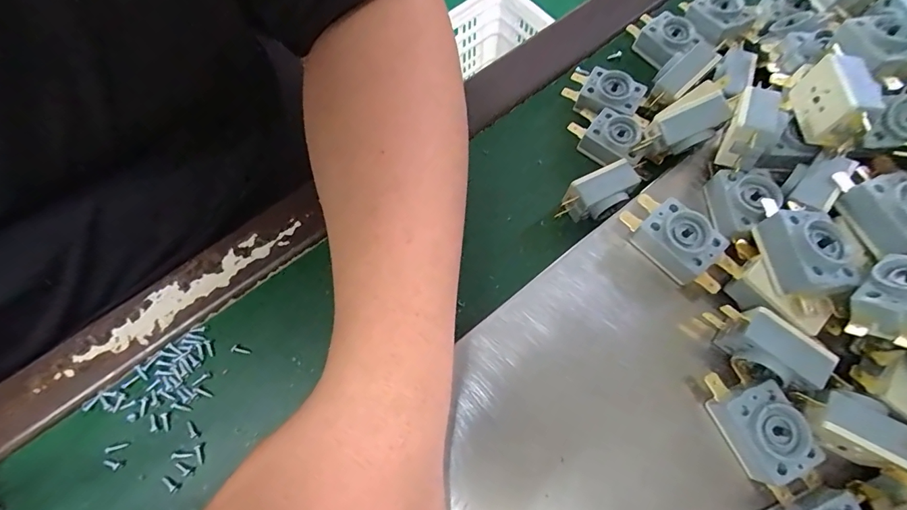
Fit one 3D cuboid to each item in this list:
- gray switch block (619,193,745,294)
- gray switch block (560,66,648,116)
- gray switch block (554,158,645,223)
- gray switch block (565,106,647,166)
[{"bbox_3d":[0.115,-0.008,0.214,0.026,0.015,0.058,-42,74,-13],"label":"gray switch block"},{"bbox_3d":[0.097,-0.105,0.276,0.048,0.020,0.029,29,73,12],"label":"gray switch block"},{"bbox_3d":[0.085,-0.034,0.250,0.049,0.026,0.021,-26,71,-8],"label":"gray switch block"},{"bbox_3d":[0.096,-0.074,0.265,0.027,0.021,0.047,-43,74,-14],"label":"gray switch block"}]

